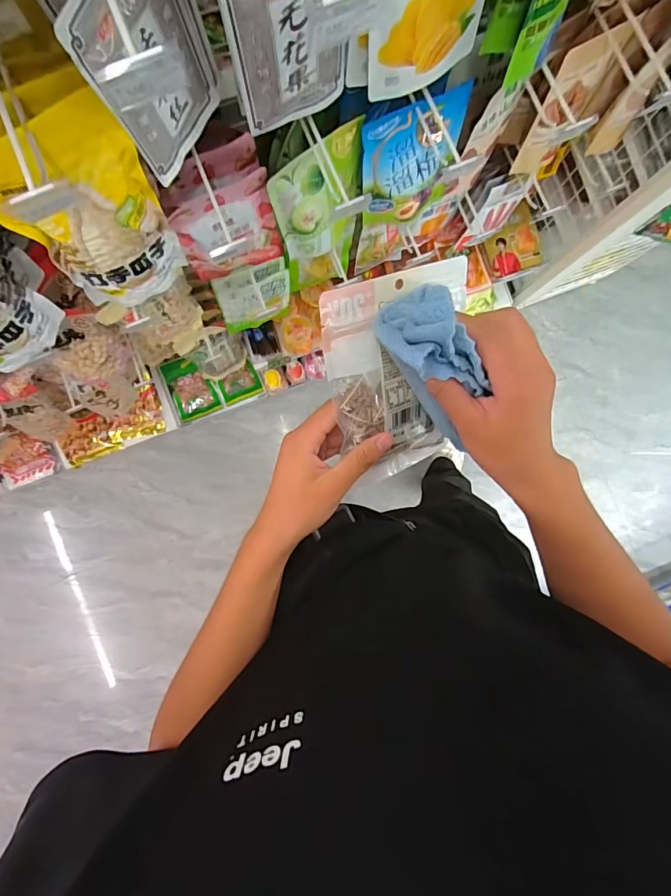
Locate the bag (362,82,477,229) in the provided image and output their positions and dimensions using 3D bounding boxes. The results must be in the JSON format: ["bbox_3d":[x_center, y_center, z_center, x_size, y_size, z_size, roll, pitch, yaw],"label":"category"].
[{"bbox_3d":[0.128,-0.481,0.751,0.177,0.235,0.067,-21,90,-3],"label":"bag"}]

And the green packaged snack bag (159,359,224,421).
[{"bbox_3d":[-0.470,-0.192,1.418,0.139,0.026,0.198,-14,115,-1],"label":"green packaged snack bag"}]

